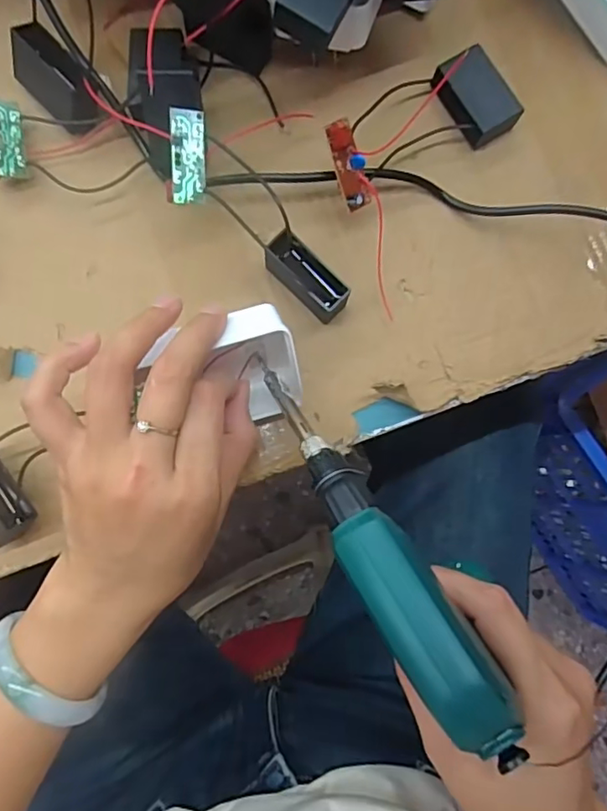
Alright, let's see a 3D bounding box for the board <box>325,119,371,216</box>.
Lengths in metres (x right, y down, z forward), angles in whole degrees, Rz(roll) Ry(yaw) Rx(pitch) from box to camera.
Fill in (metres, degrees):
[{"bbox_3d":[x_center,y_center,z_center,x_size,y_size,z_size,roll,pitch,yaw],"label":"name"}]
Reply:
[{"bbox_3d":[0.025,-0.124,0.295,0.016,0.012,0.043,-26,119,-5],"label":"board"}]

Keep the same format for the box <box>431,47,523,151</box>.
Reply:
[{"bbox_3d":[0.100,-0.177,0.329,0.033,0.018,0.052,-36,87,-6],"label":"box"}]

